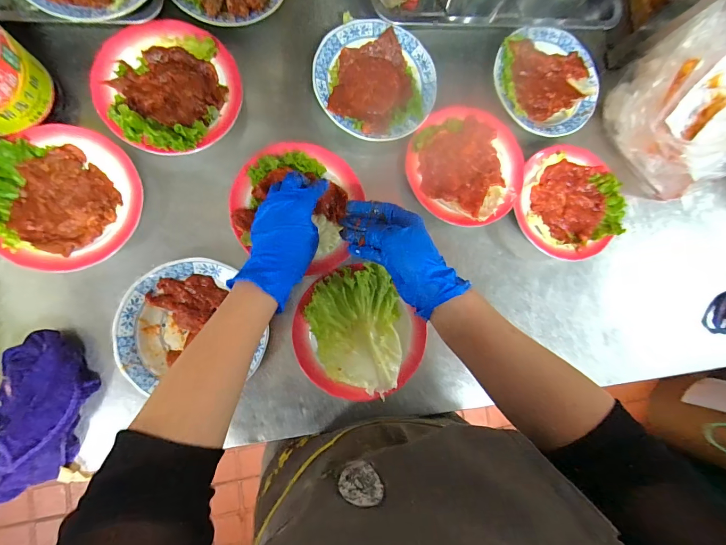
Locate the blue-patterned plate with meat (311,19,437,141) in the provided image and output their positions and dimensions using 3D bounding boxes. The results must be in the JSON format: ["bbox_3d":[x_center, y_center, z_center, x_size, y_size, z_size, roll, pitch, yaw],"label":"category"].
[{"bbox_3d":[0.017,-0.264,0.493,0.166,0.019,0.161,0,90,-10],"label":"blue-patterned plate with meat"}]

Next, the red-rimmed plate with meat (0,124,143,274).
[{"bbox_3d":[-0.345,-0.086,0.408,0.153,0.032,0.161,0,90,-10],"label":"red-rimmed plate with meat"}]

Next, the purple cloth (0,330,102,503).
[{"bbox_3d":[-0.359,0.160,0.389,0.090,0.041,0.186,13,86,-10],"label":"purple cloth"}]

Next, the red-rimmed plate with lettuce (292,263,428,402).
[{"bbox_3d":[-0.007,0.081,0.456,0.151,0.034,0.165,0,90,-10],"label":"red-rimmed plate with lettuce"}]

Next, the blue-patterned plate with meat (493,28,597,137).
[{"bbox_3d":[0.274,-0.286,0.534,0.153,0.023,0.166,0,90,-10],"label":"blue-patterned plate with meat"}]

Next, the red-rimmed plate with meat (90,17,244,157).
[{"bbox_3d":[-0.241,-0.232,0.438,0.169,0.038,0.167,43,83,-7],"label":"red-rimmed plate with meat"}]

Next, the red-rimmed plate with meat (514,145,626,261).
[{"bbox_3d":[0.304,-0.104,0.523,0.157,0.030,0.155,0,90,-10],"label":"red-rimmed plate with meat"}]

